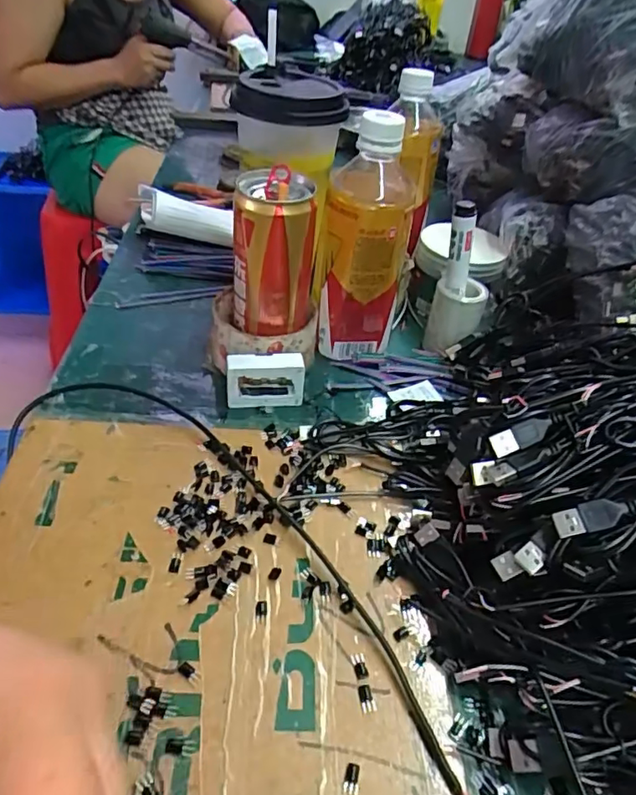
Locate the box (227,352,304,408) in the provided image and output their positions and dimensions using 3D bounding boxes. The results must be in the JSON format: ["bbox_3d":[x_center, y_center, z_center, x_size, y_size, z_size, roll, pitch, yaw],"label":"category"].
[{"bbox_3d":[-0.039,-0.013,0.419,0.056,0.039,0.018,-2,42,-10],"label":"box"}]

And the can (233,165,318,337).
[{"bbox_3d":[-0.031,-0.100,0.406,0.061,0.108,0.052,5,41,-1],"label":"can"}]

